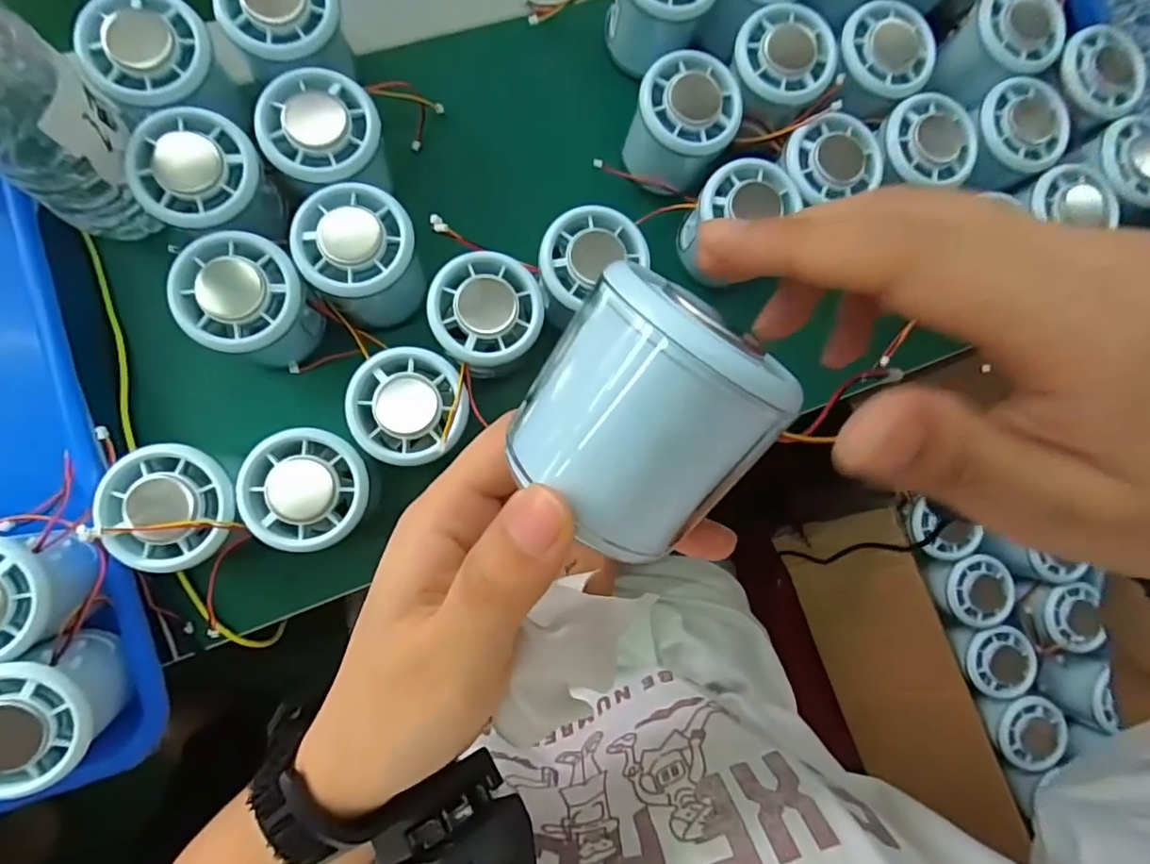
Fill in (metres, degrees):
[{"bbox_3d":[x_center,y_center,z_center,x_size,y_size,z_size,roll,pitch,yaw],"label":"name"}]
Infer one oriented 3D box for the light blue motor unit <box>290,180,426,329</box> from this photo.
[{"bbox_3d":[-0.112,-0.091,0.298,0.053,0.056,0.058,1,85,-8],"label":"light blue motor unit"}]

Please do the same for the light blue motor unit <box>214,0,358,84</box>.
[{"bbox_3d":[-0.150,-0.211,0.298,0.054,0.048,0.056,1,85,-8],"label":"light blue motor unit"}]

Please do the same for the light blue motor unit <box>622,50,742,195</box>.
[{"bbox_3d":[0.059,-0.175,0.329,0.054,0.054,0.056,1,85,-8],"label":"light blue motor unit"}]

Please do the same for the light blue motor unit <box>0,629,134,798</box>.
[{"bbox_3d":[-0.241,0.127,0.259,0.054,0.047,0.055,1,85,-8],"label":"light blue motor unit"}]

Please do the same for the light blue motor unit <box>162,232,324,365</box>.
[{"bbox_3d":[-0.164,-0.065,0.290,0.053,0.060,0.055,1,85,-8],"label":"light blue motor unit"}]

